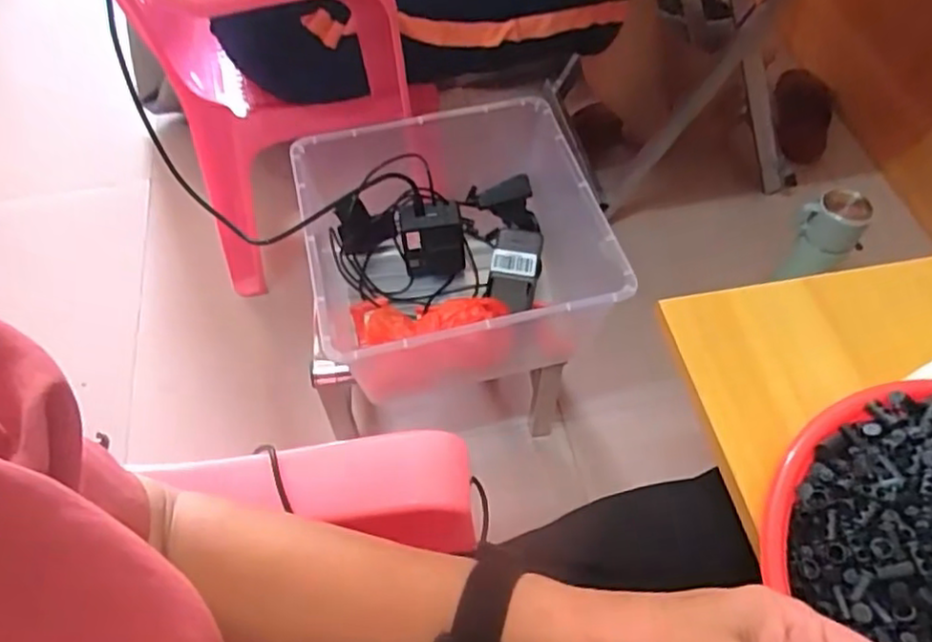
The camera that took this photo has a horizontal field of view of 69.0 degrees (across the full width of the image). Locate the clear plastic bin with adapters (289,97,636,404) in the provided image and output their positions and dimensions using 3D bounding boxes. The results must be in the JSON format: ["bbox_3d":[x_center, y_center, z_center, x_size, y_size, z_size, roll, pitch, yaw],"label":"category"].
[{"bbox_3d":[-0.004,-0.075,0.764,0.318,0.160,0.302,-1,56,1],"label":"clear plastic bin with adapters"}]

